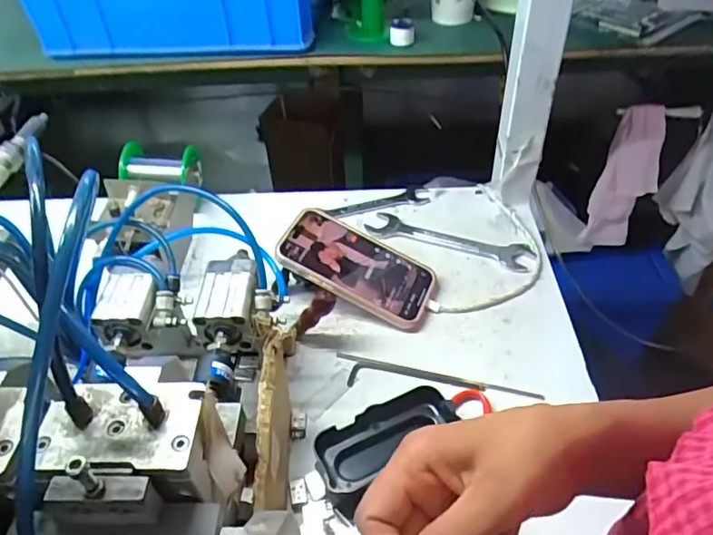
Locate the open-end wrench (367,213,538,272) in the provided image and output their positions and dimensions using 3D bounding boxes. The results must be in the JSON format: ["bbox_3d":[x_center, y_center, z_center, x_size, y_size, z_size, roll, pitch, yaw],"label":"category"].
[{"bbox_3d":[0.100,-0.031,0.589,0.178,0.013,0.052,11,46,14],"label":"open-end wrench"}]

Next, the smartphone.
[{"bbox_3d":[0.002,-0.004,0.528,0.150,0.013,0.080,27,56,1],"label":"smartphone"}]

